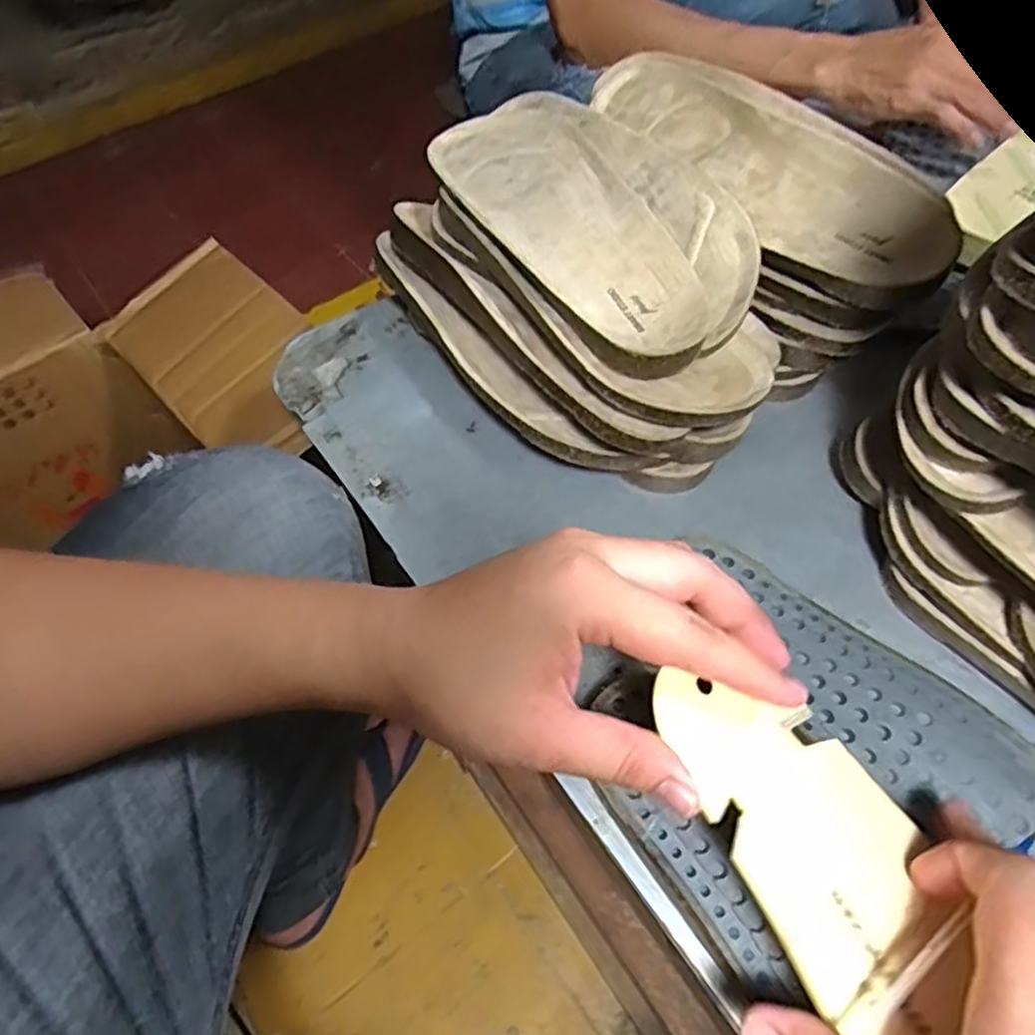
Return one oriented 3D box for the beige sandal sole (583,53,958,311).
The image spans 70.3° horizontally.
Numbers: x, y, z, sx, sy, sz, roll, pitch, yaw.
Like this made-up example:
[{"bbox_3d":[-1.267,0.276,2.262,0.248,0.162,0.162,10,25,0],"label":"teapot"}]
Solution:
[{"bbox_3d":[0.170,-0.244,0.496,0.109,0.020,0.285,-23,58,-11],"label":"beige sandal sole"}]

